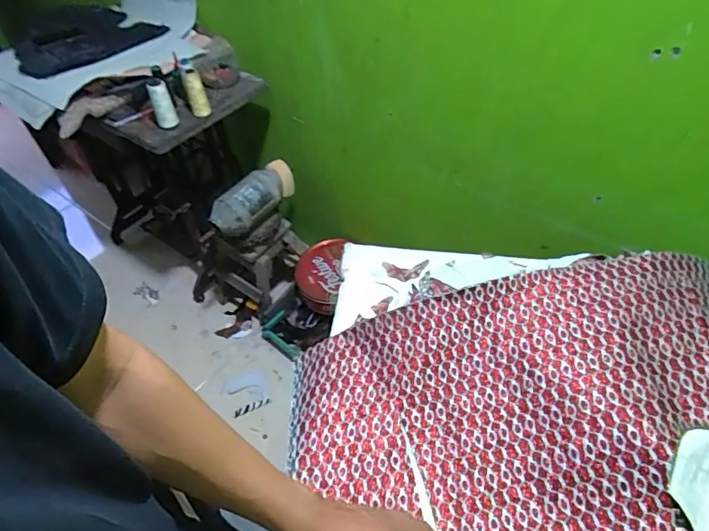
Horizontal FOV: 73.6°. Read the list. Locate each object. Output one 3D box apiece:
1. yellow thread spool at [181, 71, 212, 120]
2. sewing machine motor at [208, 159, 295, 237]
[{"bbox_3d":[-0.394,-0.430,1.179,0.048,0.114,0.048,-17,51,-11],"label":"yellow thread spool"},{"bbox_3d":[-0.288,-0.198,1.382,0.123,0.116,0.284,36,60,28],"label":"sewing machine motor"}]

